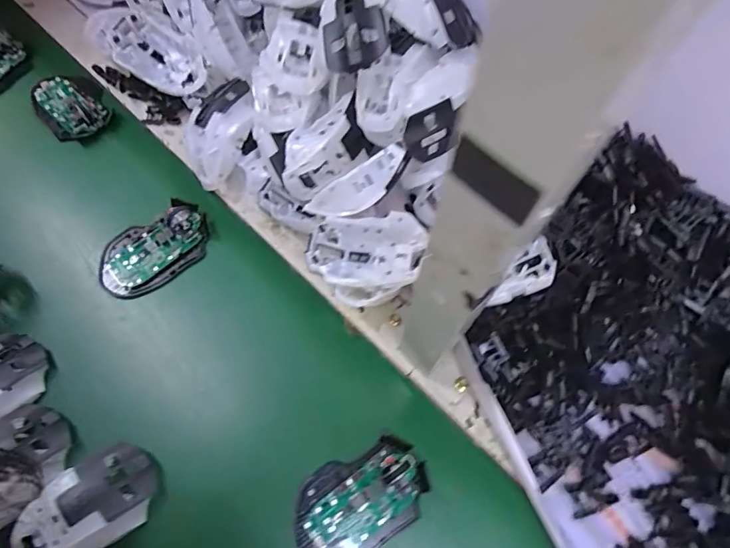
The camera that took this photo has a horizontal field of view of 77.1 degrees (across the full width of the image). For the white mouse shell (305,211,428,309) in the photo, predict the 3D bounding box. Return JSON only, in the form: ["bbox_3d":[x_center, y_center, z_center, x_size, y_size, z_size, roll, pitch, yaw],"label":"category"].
[{"bbox_3d":[0.002,-0.011,0.408,0.101,0.032,0.076,-1,70,0],"label":"white mouse shell"}]

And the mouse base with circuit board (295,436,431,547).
[{"bbox_3d":[-0.003,0.185,0.371,0.112,0.031,0.071,-24,72,-8],"label":"mouse base with circuit board"}]

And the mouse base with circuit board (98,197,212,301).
[{"bbox_3d":[-0.211,-0.025,0.458,0.112,0.024,0.067,-34,74,-12],"label":"mouse base with circuit board"}]

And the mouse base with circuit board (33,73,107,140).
[{"bbox_3d":[-0.337,-0.192,0.533,0.071,0.018,0.102,-41,75,-13],"label":"mouse base with circuit board"}]

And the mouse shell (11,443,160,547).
[{"bbox_3d":[-0.219,0.184,0.354,0.108,0.026,0.063,-33,73,-11],"label":"mouse shell"}]

